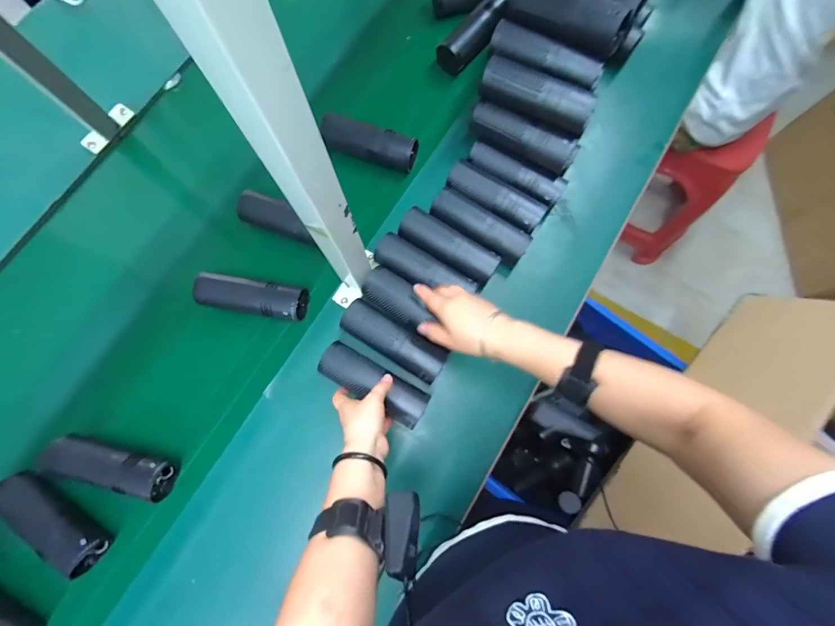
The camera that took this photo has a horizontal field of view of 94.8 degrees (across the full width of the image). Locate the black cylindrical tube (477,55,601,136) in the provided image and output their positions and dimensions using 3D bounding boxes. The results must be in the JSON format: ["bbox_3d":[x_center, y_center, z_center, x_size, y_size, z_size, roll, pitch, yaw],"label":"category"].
[{"bbox_3d":[0.172,-0.317,0.555,0.165,0.045,0.057,28,77,6],"label":"black cylindrical tube"}]

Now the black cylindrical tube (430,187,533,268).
[{"bbox_3d":[0.092,-0.134,0.610,0.160,0.054,0.061,29,77,6],"label":"black cylindrical tube"}]

